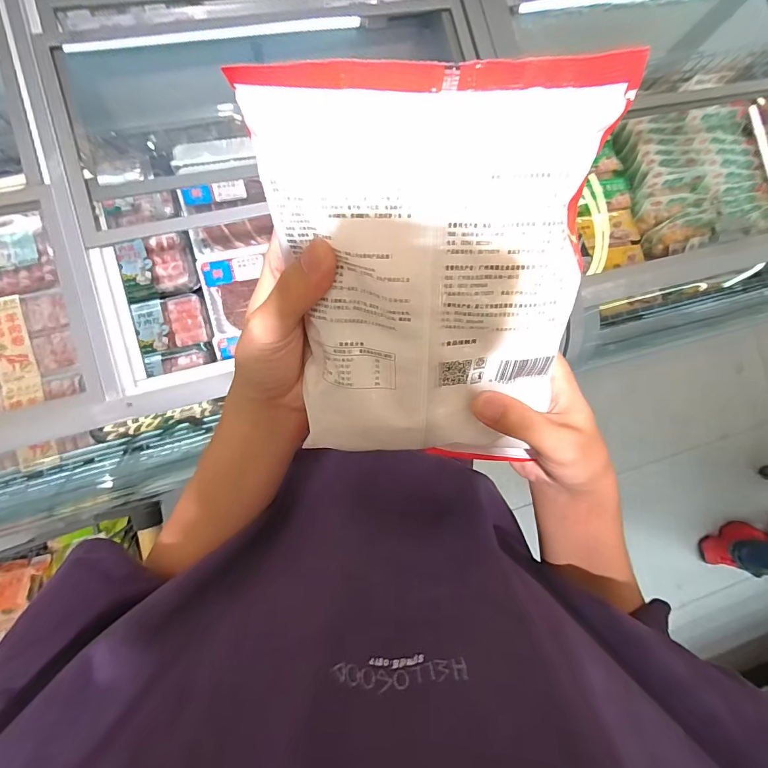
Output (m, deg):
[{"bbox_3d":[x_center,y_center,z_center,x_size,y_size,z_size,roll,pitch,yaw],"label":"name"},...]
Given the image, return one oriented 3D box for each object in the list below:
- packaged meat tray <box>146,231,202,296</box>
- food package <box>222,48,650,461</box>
[{"bbox_3d":[-0.453,-0.262,0.837,0.088,0.032,0.121,-10,88,-9],"label":"packaged meat tray"},{"bbox_3d":[0.024,-0.042,0.206,0.155,0.030,0.203,0,120,4],"label":"food package"}]

